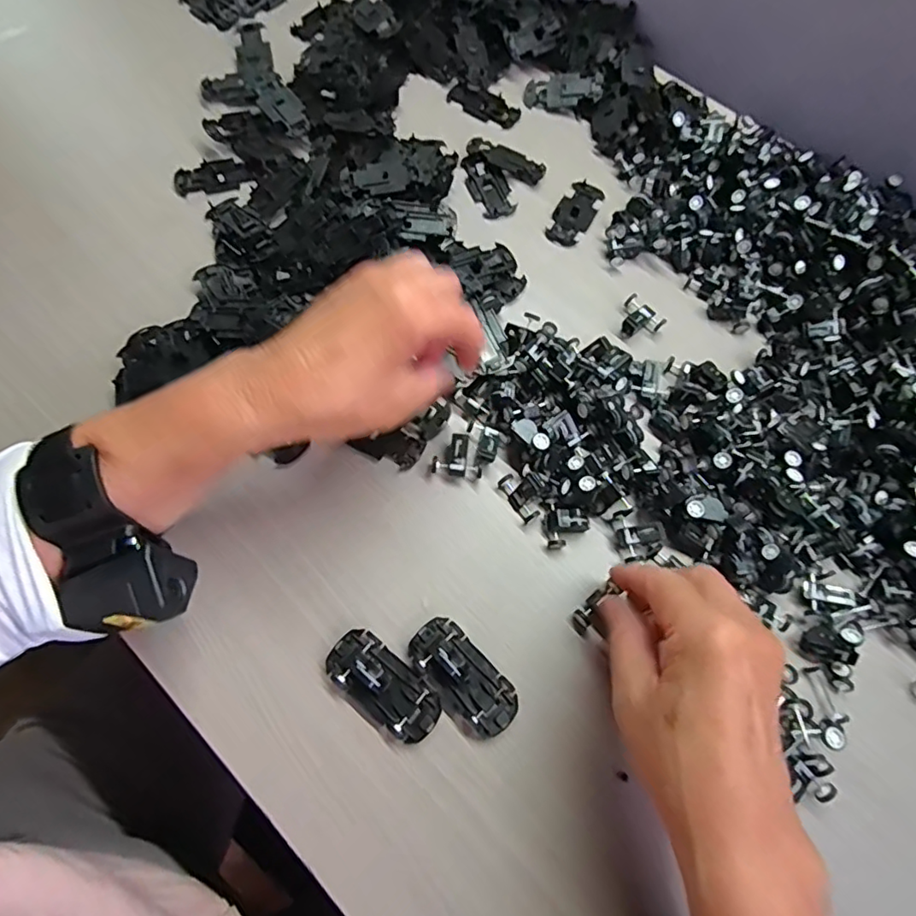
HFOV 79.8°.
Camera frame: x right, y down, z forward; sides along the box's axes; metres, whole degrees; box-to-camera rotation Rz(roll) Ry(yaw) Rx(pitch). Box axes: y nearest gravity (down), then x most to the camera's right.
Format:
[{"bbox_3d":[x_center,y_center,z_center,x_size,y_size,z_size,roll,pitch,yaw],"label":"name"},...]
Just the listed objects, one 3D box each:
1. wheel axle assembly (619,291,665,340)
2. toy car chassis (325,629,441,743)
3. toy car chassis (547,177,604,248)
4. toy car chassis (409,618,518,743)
[{"bbox_3d":[0.127,-0.097,0.386,0.029,0.012,0.027,43,74,12],"label":"wheel axle assembly"},{"bbox_3d":[-0.039,0.119,0.285,0.064,0.010,0.030,38,73,11],"label":"toy car chassis"},{"bbox_3d":[0.091,-0.190,0.425,0.028,0.004,0.062,27,69,8],"label":"toy car chassis"},{"bbox_3d":[0.002,0.116,0.289,0.033,0.011,0.064,-37,75,-14],"label":"toy car chassis"}]

